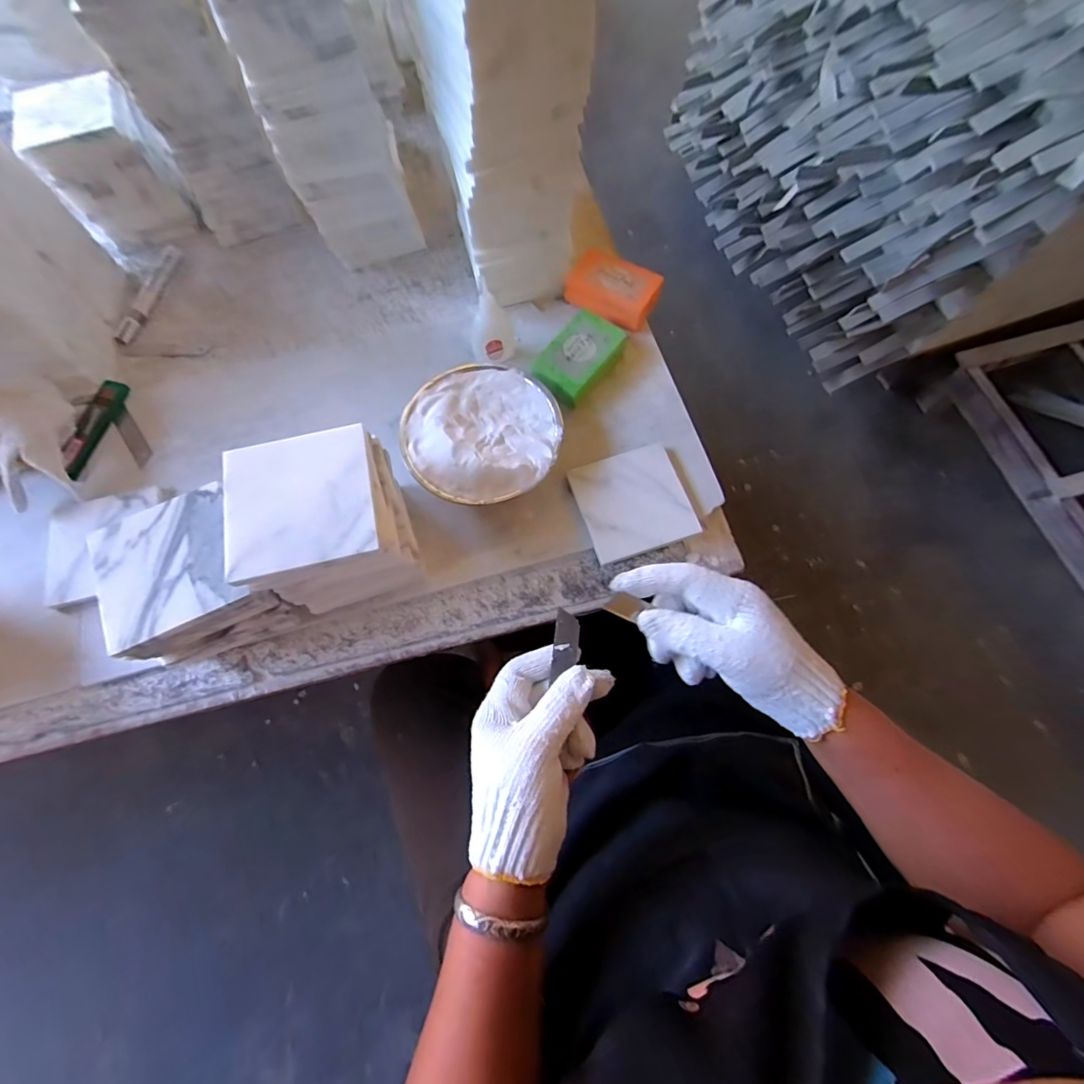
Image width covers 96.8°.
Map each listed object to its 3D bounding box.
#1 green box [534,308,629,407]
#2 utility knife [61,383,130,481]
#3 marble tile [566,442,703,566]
[{"bbox_3d":[0.039,-0.194,0.505,0.059,0.028,0.099,38,74,11],"label":"green box"},{"bbox_3d":[-0.465,-0.118,0.500,0.021,0.016,0.110,12,71,3],"label":"utility knife"},{"bbox_3d":[0.087,-0.038,0.461,0.098,0.012,0.096,-17,72,-7],"label":"marble tile"}]

